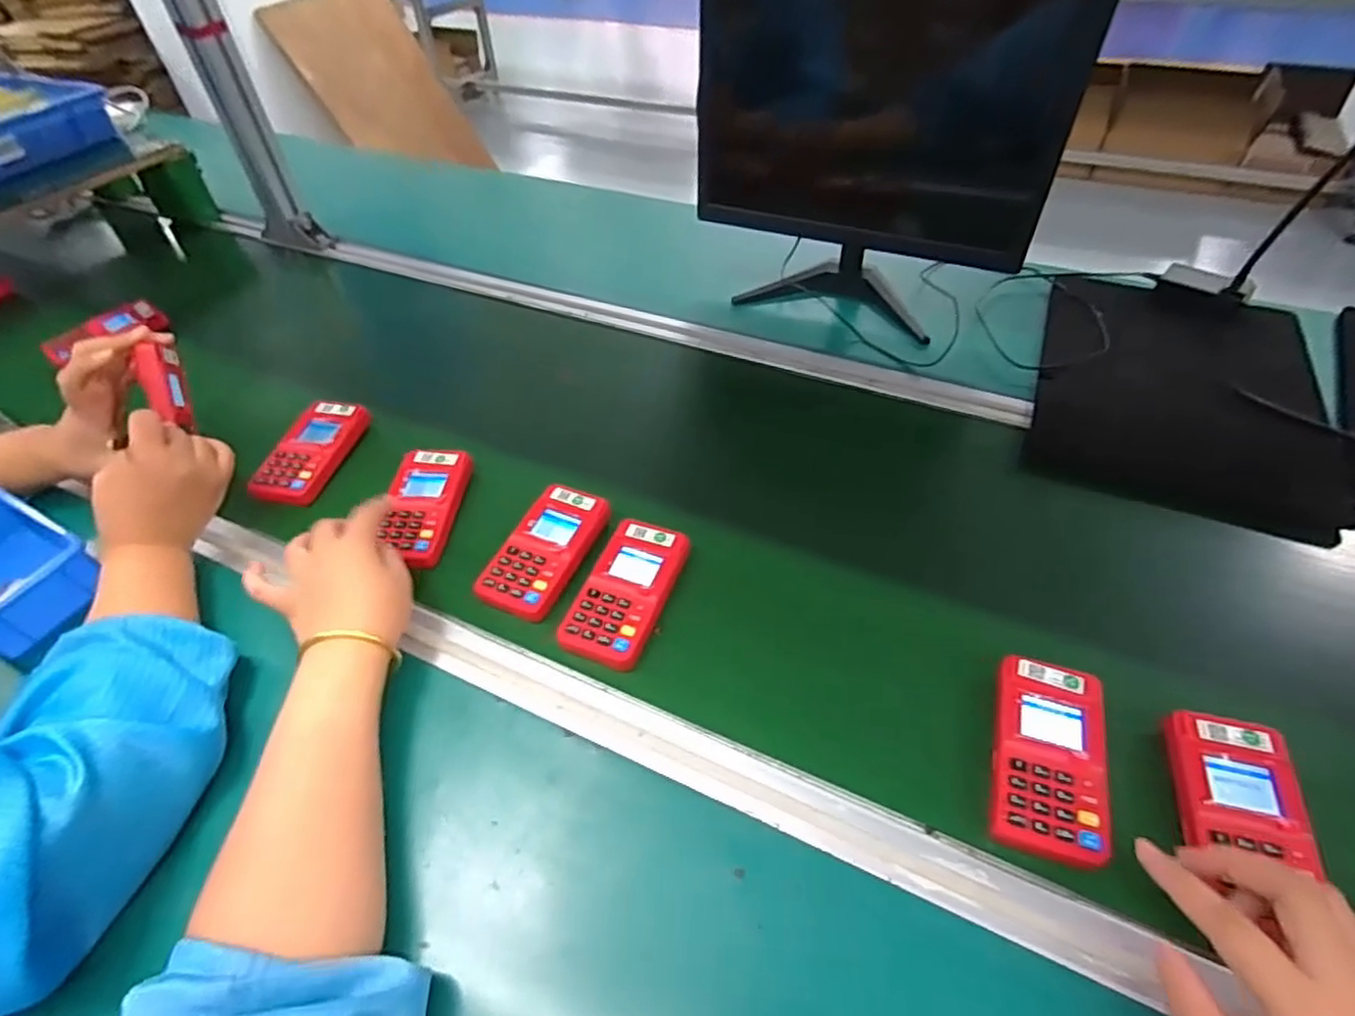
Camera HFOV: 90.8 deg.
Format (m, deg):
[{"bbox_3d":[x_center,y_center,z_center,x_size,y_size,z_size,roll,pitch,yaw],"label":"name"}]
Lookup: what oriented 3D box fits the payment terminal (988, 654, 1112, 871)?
[{"bbox_3d":[0.233,0.155,0.422,0.061,0.031,0.121,13,48,12],"label":"payment terminal"}]

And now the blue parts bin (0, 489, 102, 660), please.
[{"bbox_3d":[-0.533,0.052,0.527,0.146,0.050,0.096,21,50,18],"label":"blue parts bin"}]

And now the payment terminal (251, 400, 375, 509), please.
[{"bbox_3d":[-0.345,-0.054,0.631,0.062,0.021,0.125,9,48,8],"label":"payment terminal"}]

